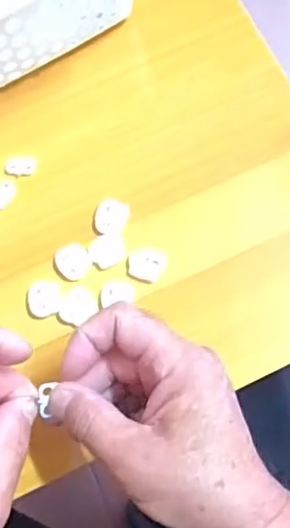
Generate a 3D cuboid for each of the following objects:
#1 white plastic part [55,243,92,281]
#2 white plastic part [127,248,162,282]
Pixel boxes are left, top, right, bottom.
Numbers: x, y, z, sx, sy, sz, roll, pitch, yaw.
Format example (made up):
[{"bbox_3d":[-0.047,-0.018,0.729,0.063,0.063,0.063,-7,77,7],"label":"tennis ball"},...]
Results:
[{"bbox_3d":[-0.046,-0.001,0.379,0.021,0.005,0.024,-35,78,-6],"label":"white plastic part"},{"bbox_3d":[0.000,0.000,0.374,0.021,0.005,0.020,0,77,2],"label":"white plastic part"}]

